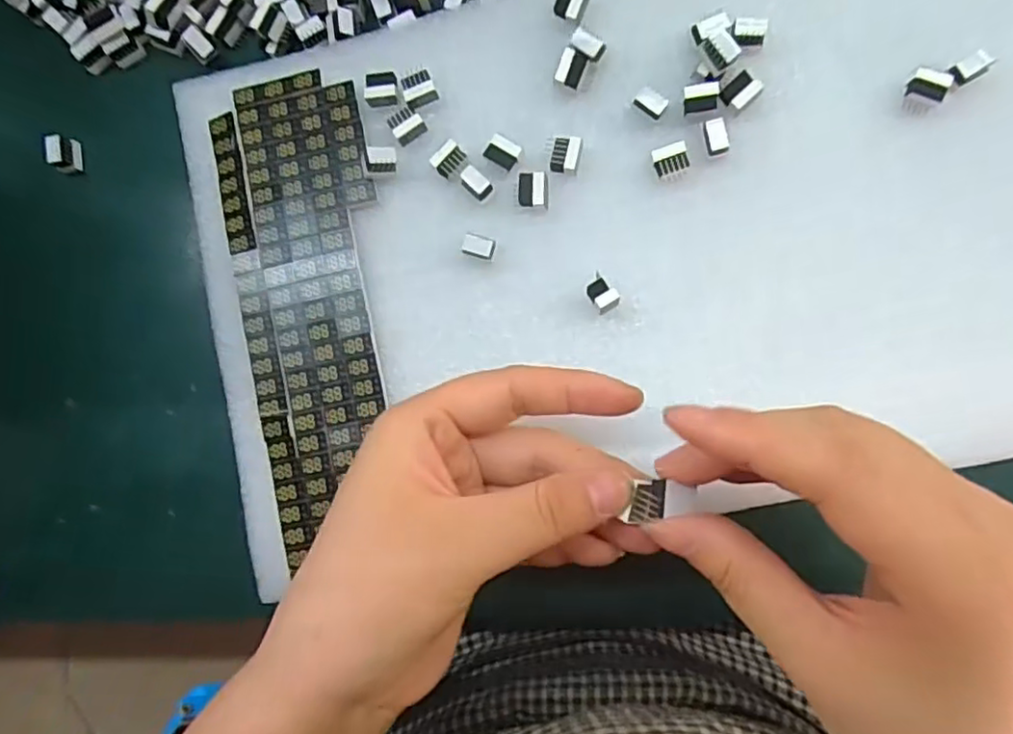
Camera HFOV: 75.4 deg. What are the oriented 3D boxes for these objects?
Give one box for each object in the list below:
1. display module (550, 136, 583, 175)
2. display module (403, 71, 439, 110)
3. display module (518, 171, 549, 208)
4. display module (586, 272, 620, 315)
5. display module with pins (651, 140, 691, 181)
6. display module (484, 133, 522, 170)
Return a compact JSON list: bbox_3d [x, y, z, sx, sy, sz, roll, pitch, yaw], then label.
[{"bbox_3d":[0.022,-0.079,0.246,0.011,0.009,0.013,9,88,5],"label":"display module"},{"bbox_3d":[-0.034,-0.108,0.253,0.012,0.005,0.012,-24,86,3],"label":"display module"},{"bbox_3d":[0.010,-0.067,0.248,0.011,0.008,0.013,2,88,5],"label":"display module"},{"bbox_3d":[0.035,-0.027,0.243,0.009,0.012,0.014,-33,85,3],"label":"display module"},{"bbox_3d":[0.061,-0.076,0.242,0.013,0.009,0.011,-13,87,4],"label":"display module with pins"},{"bbox_3d":[-0.001,-0.081,0.249,0.012,0.009,0.009,31,90,5],"label":"display module"}]

